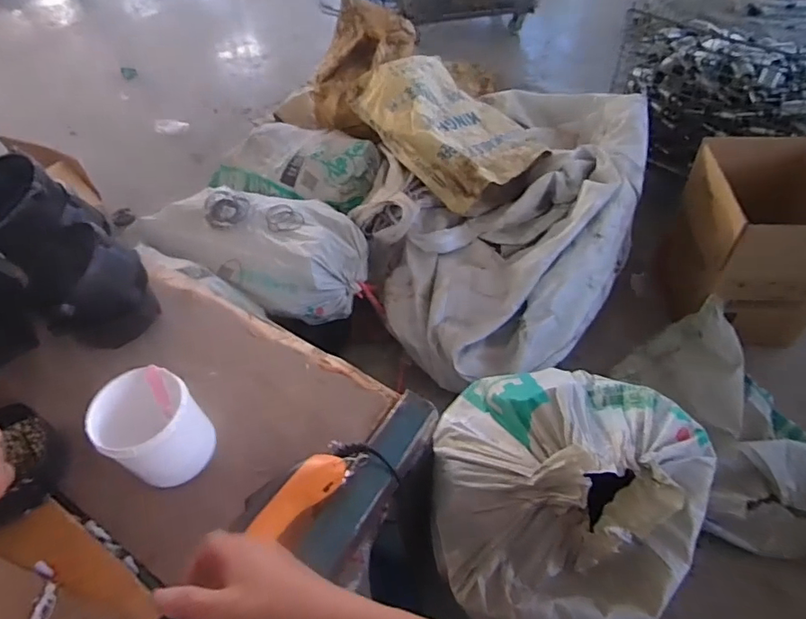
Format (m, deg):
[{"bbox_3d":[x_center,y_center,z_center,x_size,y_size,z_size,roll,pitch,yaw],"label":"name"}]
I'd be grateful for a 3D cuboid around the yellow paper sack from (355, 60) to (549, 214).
[{"bbox_3d":[0.153,-0.634,1.693,0.409,0.188,0.649,-26,53,-18],"label":"yellow paper sack"}]

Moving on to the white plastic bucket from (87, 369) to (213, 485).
[{"bbox_3d":[-0.265,0.131,0.543,0.093,0.104,0.093,-2,49,2],"label":"white plastic bucket"}]

